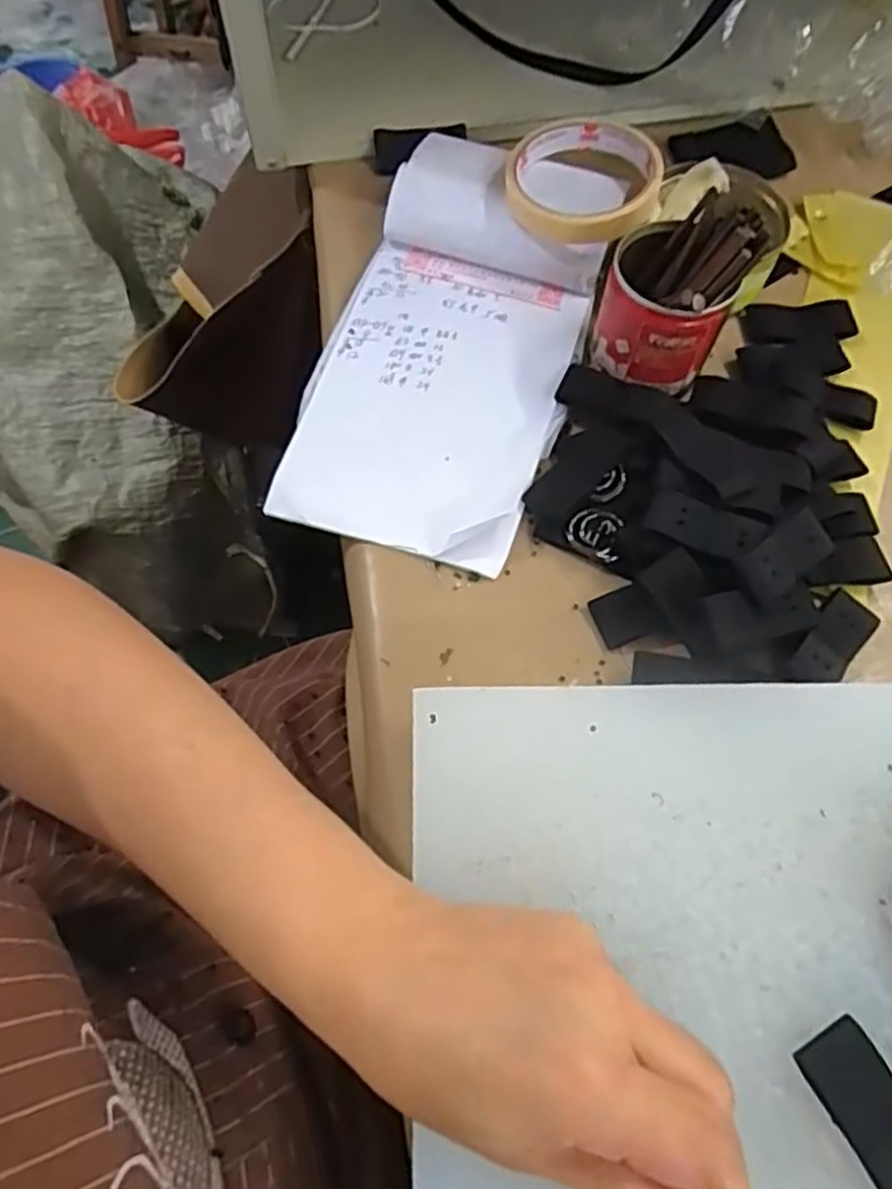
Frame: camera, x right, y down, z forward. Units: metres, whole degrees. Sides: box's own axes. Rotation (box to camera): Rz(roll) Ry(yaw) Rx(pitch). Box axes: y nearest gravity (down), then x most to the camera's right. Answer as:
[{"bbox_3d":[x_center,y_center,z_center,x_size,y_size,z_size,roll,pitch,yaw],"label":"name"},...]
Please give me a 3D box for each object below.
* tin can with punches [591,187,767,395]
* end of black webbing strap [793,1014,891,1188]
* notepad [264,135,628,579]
[{"bbox_3d":[0.115,-0.153,0.384,0.061,0.080,0.065,1,66,-2],"label":"tin can with punches"},{"bbox_3d":[0.148,0.179,0.247,0.026,0.004,0.061,-27,71,-16],"label":"end of black webbing strap"},{"bbox_3d":[0.007,-0.148,0.409,0.131,0.024,0.265,16,67,5],"label":"notepad"}]

